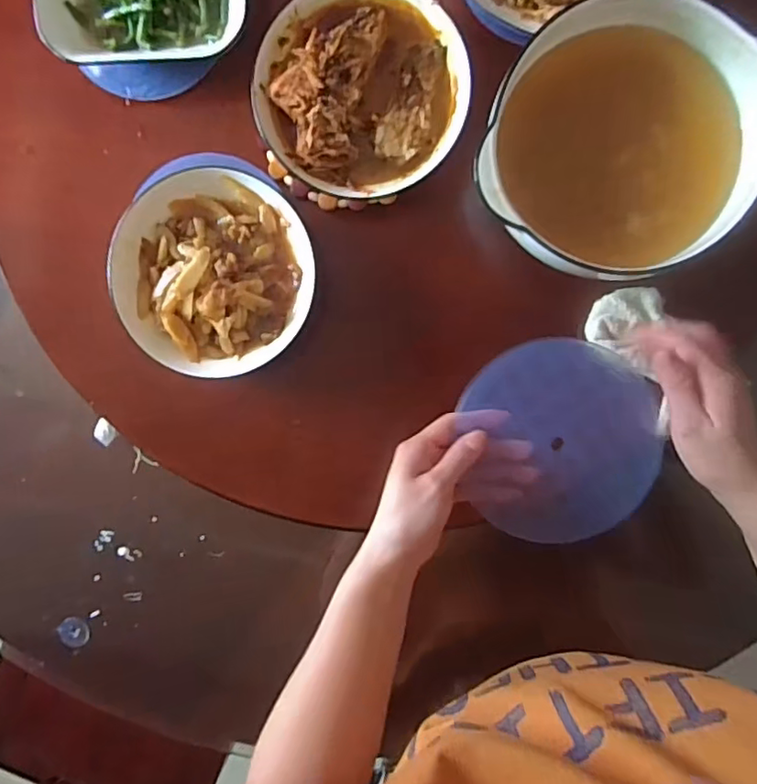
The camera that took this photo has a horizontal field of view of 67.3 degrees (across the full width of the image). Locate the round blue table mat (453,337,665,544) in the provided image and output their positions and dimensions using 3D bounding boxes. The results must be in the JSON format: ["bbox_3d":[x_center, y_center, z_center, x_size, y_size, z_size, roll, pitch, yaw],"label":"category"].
[{"bbox_3d":[0.143,0.035,0.430,0.139,0.010,0.150,0,95,-3],"label":"round blue table mat"}]

